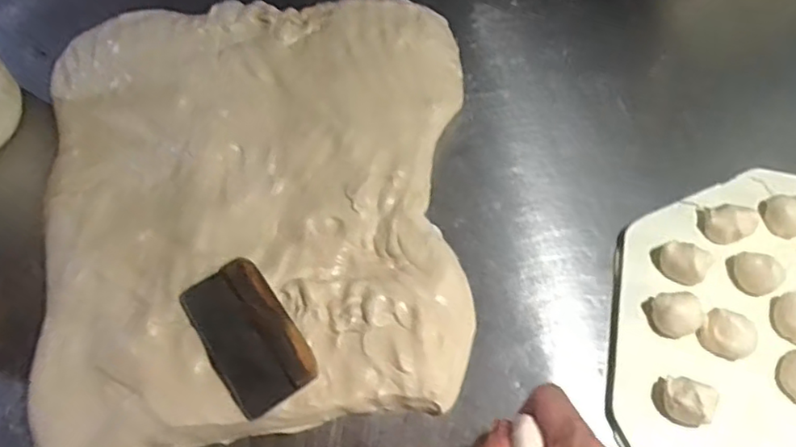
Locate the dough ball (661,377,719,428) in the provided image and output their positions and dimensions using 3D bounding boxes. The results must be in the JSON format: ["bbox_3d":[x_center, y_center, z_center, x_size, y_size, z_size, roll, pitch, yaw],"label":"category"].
[{"bbox_3d":[0.262,0.164,0.574,0.042,0.050,0.032,26,65,14],"label":"dough ball"}]

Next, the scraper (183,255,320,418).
[{"bbox_3d":[-0.142,0.106,0.593,0.080,0.030,0.143,-31,65,-15],"label":"scraper"}]

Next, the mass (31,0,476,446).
[{"bbox_3d":[-0.140,-0.036,0.688,0.466,0.056,0.519,-8,62,-4],"label":"mass"}]

